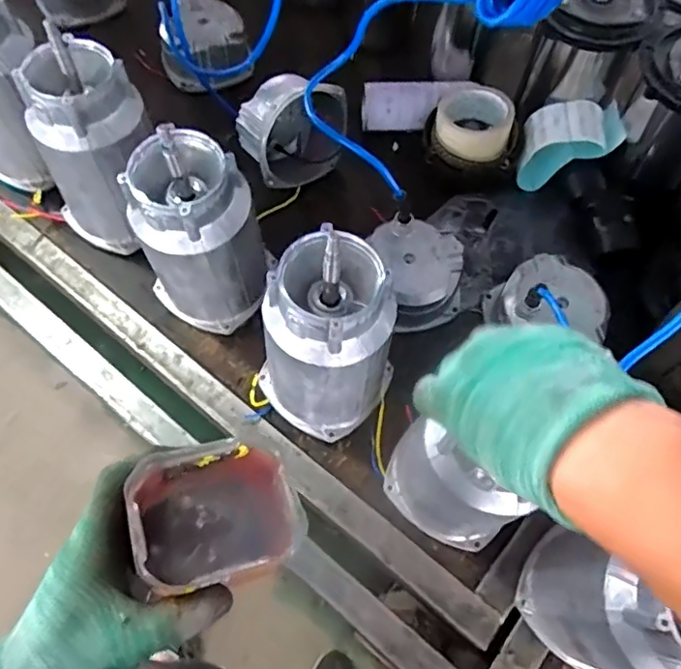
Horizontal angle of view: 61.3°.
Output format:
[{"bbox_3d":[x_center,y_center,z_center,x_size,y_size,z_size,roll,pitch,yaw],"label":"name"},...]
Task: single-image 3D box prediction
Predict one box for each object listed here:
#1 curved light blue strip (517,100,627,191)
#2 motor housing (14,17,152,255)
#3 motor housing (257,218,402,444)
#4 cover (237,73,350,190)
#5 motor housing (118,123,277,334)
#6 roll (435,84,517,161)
[{"bbox_3d":[0.288,-0.247,0.734,0.123,0.068,0.091,-1,65,-2],"label":"curved light blue strip"},{"bbox_3d":[-0.278,-0.204,0.652,0.117,0.224,0.115,26,67,10],"label":"motor housing"},{"bbox_3d":[-0.013,0.012,0.555,0.113,0.238,0.111,1,65,-1],"label":"motor housing"},{"bbox_3d":[-0.065,-0.263,0.752,0.089,0.140,0.141,42,71,16],"label":"cover"},{"bbox_3d":[-0.149,-0.097,0.613,0.104,0.224,0.106,28,68,11],"label":"motor housing"},{"bbox_3d":[0.166,-0.265,0.716,0.089,0.046,0.081,1,65,-1],"label":"roll"}]

